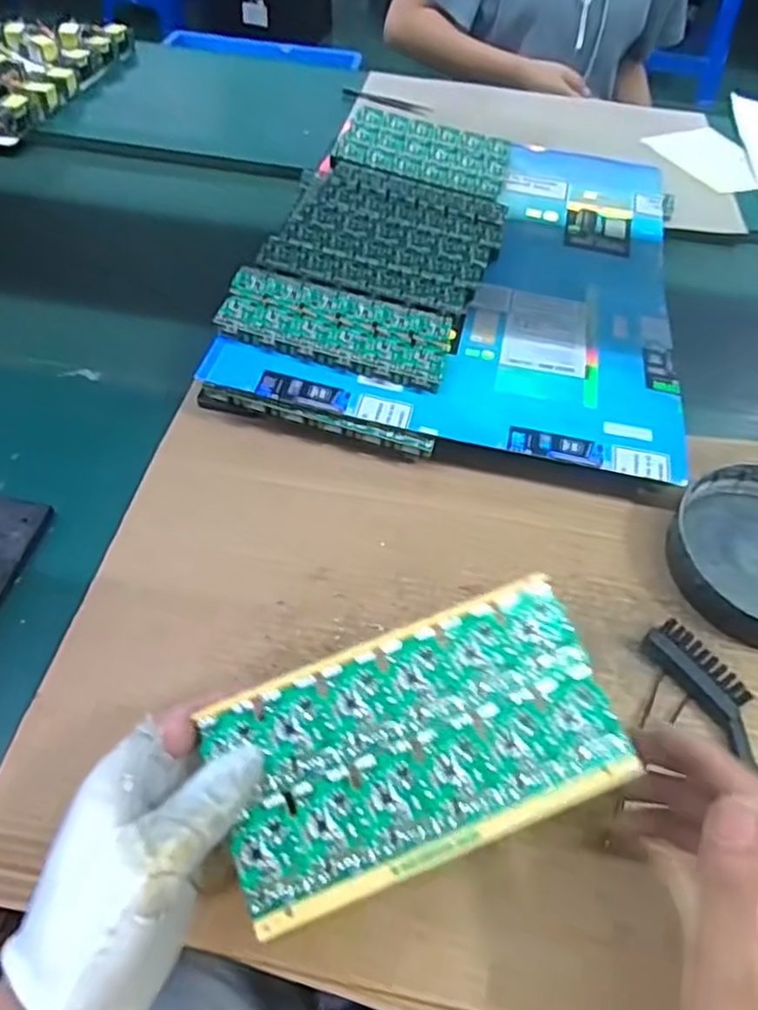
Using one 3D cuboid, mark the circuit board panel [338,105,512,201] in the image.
[{"bbox_3d":[0.051,-0.384,0.753,0.177,0.005,0.132,15,54,3],"label":"circuit board panel"}]

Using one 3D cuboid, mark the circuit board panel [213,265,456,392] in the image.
[{"bbox_3d":[-0.031,-0.142,0.550,0.177,0.011,0.087,15,50,1],"label":"circuit board panel"}]

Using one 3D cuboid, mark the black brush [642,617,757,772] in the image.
[{"bbox_3d":[0.218,0.139,0.398,0.039,0.018,0.170,-18,55,-17],"label":"black brush"}]

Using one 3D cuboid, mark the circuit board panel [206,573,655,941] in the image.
[{"bbox_3d":[0.017,0.106,0.312,0.173,0.004,0.097,-21,73,-7],"label":"circuit board panel"}]

